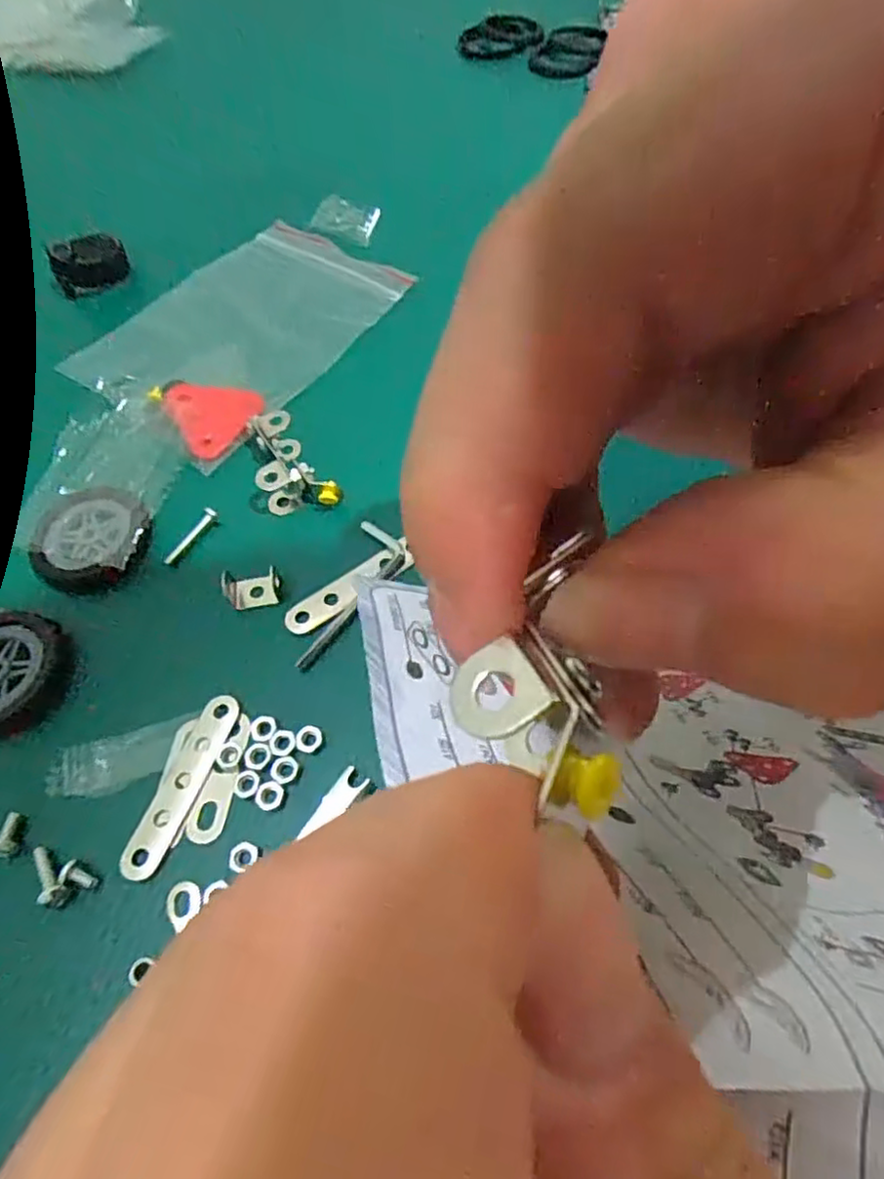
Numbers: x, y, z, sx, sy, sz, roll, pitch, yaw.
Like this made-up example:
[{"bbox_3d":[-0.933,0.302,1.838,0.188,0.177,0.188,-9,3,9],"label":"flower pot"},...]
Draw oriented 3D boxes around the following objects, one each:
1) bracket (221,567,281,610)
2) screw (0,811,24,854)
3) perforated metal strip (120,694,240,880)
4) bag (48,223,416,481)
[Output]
[{"bbox_3d":[-0.058,-0.001,0.204,0.019,0.006,0.012,0,57,5],"label":"bracket"},{"bbox_3d":[-0.110,0.062,0.171,0.006,0.004,0.010,-4,46,-2],"label":"screw"},{"bbox_3d":[-0.068,0.050,0.175,0.011,0.004,0.048,14,59,14],"label":"perforated metal strip"},{"bbox_3d":[-0.077,-0.102,0.264,0.080,0.009,0.114,32,65,17],"label":"bag"}]

